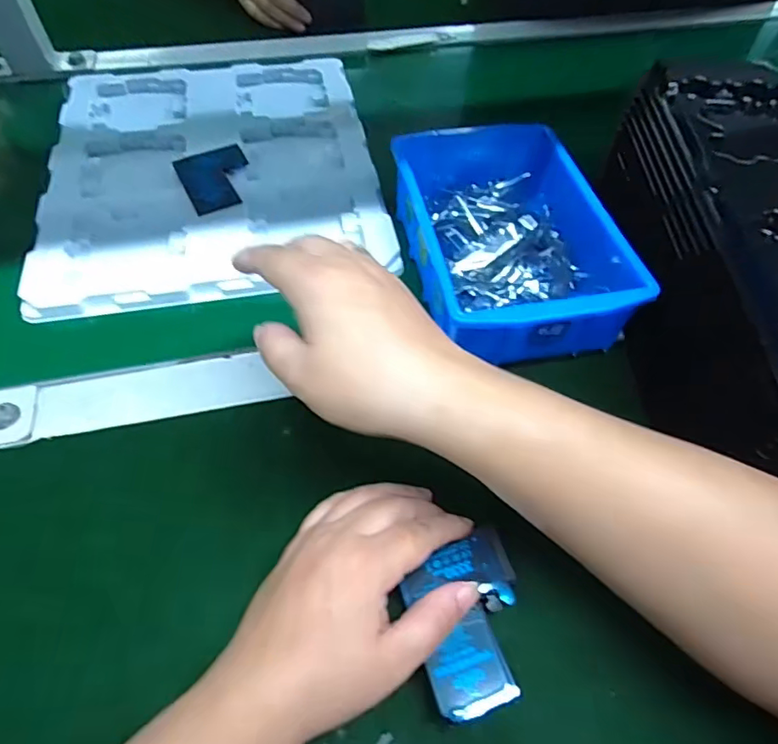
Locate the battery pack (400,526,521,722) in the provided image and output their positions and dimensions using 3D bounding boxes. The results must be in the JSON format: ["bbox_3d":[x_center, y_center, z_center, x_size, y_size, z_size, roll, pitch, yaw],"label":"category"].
[{"bbox_3d":[0.042,0.125,0.266,0.059,0.013,0.075,-15,57,-11],"label":"battery pack"}]

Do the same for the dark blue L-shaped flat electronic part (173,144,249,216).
[{"bbox_3d":[-0.147,-0.167,0.454,0.058,0.005,0.079,-23,59,-16],"label":"dark blue L-shaped flat electronic part"}]

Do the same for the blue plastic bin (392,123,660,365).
[{"bbox_3d":[0.084,-0.099,0.391,0.130,0.061,0.198,-8,56,-7],"label":"blue plastic bin"}]

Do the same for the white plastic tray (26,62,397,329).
[{"bbox_3d":[-0.158,-0.191,0.480,0.275,0.018,0.319,-10,57,-8],"label":"white plastic tray"}]

